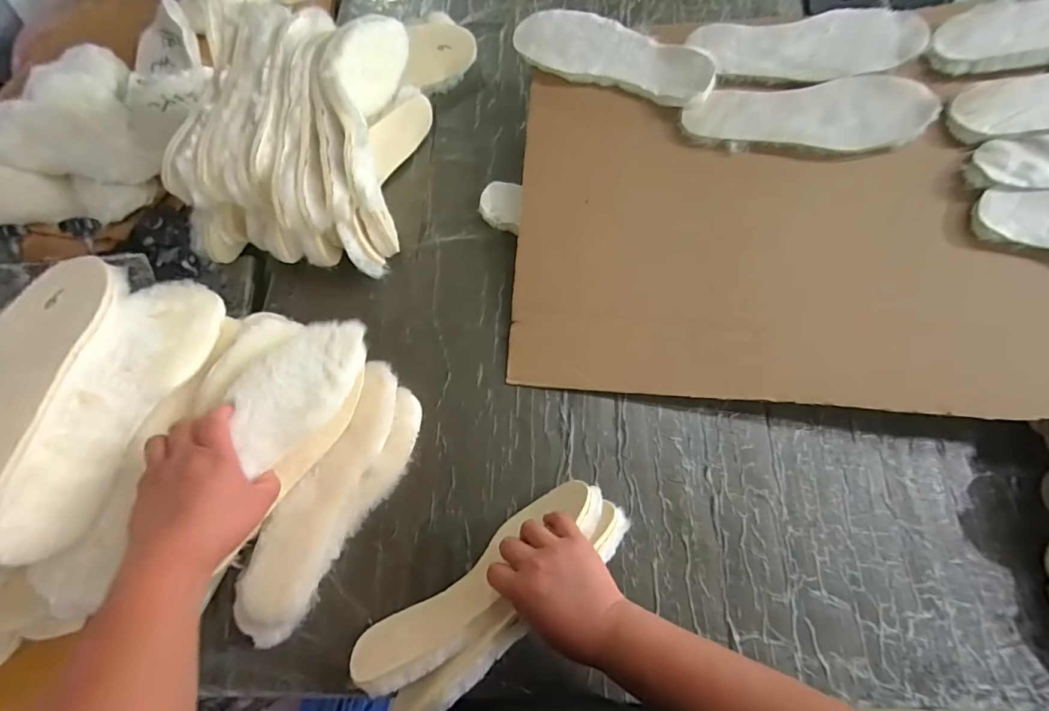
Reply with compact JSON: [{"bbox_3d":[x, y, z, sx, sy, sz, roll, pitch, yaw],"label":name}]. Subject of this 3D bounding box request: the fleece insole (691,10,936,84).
[{"bbox_3d":[0.344,-0.381,0.572,0.253,0.009,0.087,1,85,12],"label":"fleece insole"}]

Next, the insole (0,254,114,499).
[{"bbox_3d":[-0.433,0.012,0.403,0.091,0.024,0.271,-11,57,-2],"label":"insole"}]

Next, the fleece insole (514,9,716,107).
[{"bbox_3d":[0.117,-0.399,0.611,0.264,0.020,0.082,23,93,11],"label":"fleece insole"}]

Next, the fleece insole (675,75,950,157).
[{"bbox_3d":[0.335,-0.289,0.560,0.267,0.016,0.088,3,88,10],"label":"fleece insole"}]

